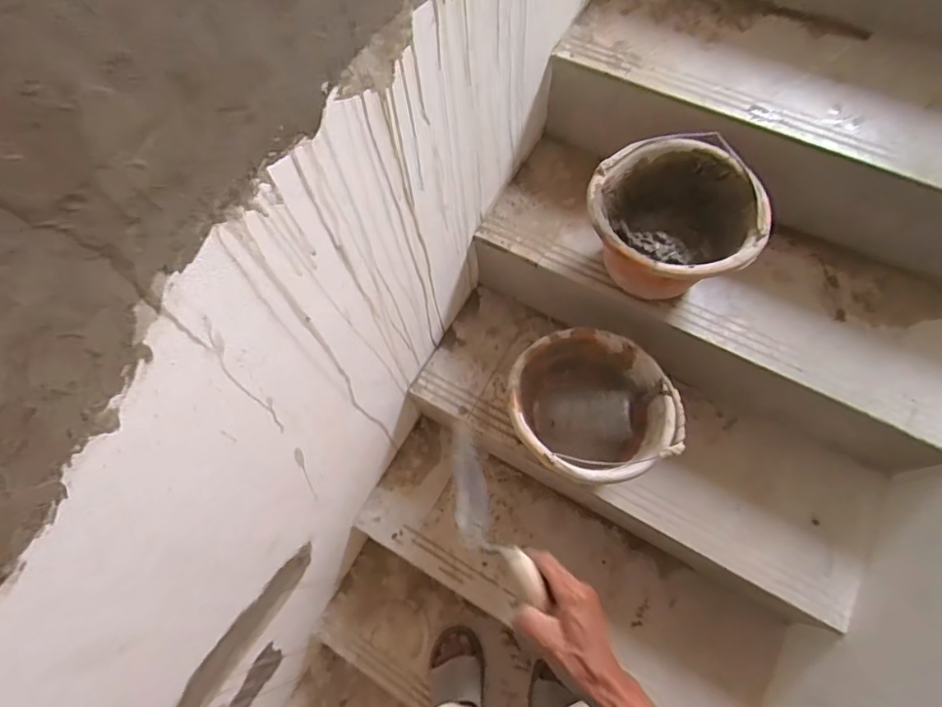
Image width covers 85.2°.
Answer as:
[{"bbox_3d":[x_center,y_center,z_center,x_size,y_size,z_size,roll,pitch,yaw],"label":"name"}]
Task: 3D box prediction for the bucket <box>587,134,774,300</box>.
[{"bbox_3d":[0.312,-0.192,0.825,0.239,0.192,0.243,-1,67,2],"label":"bucket"}]

